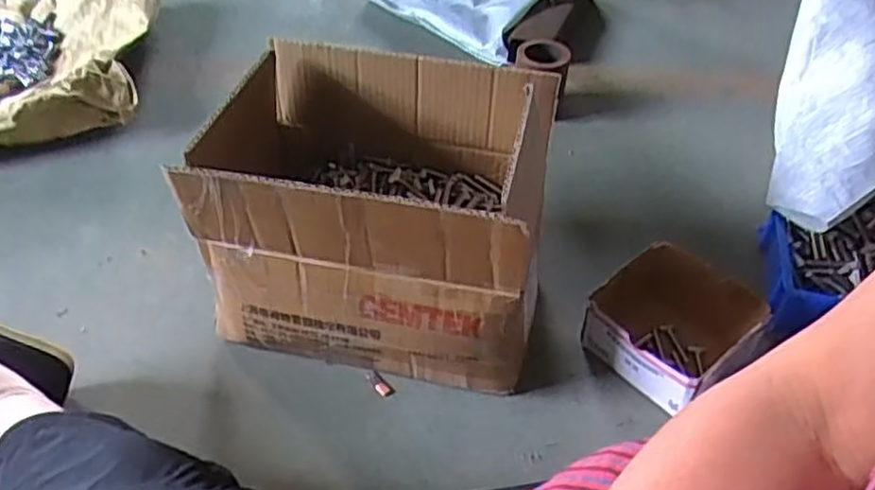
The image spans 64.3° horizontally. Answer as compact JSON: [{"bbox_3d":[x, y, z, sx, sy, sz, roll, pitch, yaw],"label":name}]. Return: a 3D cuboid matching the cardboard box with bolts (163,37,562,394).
[{"bbox_3d":[-0.066,-0.033,0.764,0.350,0.270,0.242,9,47,7],"label":"cardboard box with bolts"}]

